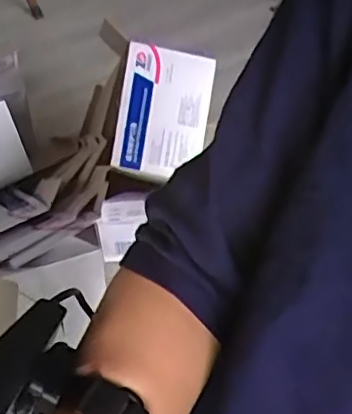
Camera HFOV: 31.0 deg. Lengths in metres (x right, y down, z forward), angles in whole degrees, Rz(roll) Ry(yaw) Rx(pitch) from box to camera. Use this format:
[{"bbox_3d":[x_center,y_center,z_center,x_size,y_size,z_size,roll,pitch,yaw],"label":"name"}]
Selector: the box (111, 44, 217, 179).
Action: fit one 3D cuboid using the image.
[{"bbox_3d":[-0.023,-0.206,1.335,0.192,0.060,0.291,12,72,-18],"label":"box"}]

